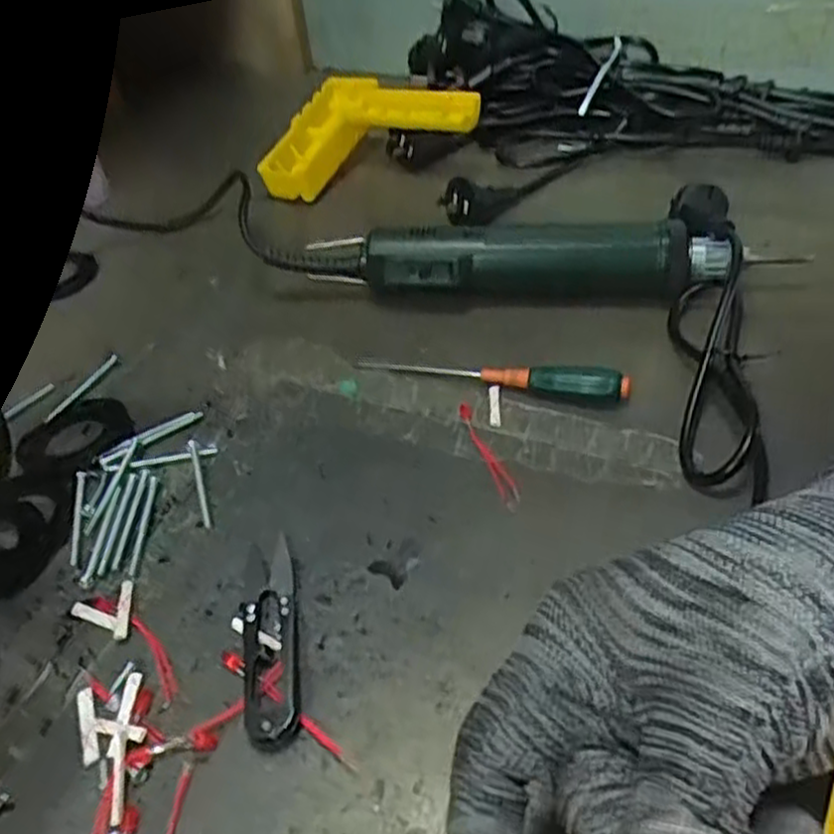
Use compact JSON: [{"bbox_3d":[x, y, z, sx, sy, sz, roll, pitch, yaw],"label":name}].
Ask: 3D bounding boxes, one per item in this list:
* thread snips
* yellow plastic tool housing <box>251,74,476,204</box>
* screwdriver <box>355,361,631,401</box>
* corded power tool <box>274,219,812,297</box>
[{"bbox_3d":[-0.060,0.086,0.316,0.021,0.011,0.091,-10,44,-3],"label":"thread snips"},{"bbox_3d":[-0.039,-0.223,0.600,0.164,0.045,0.115,-9,44,-2],"label":"yellow plastic tool housing"},{"bbox_3d":[0.038,-0.025,0.419,0.147,0.017,0.012,10,47,17],"label":"screwdriver"},{"bbox_3d":[0.061,-0.091,0.461,0.281,0.039,0.047,1,45,8],"label":"corded power tool"}]

